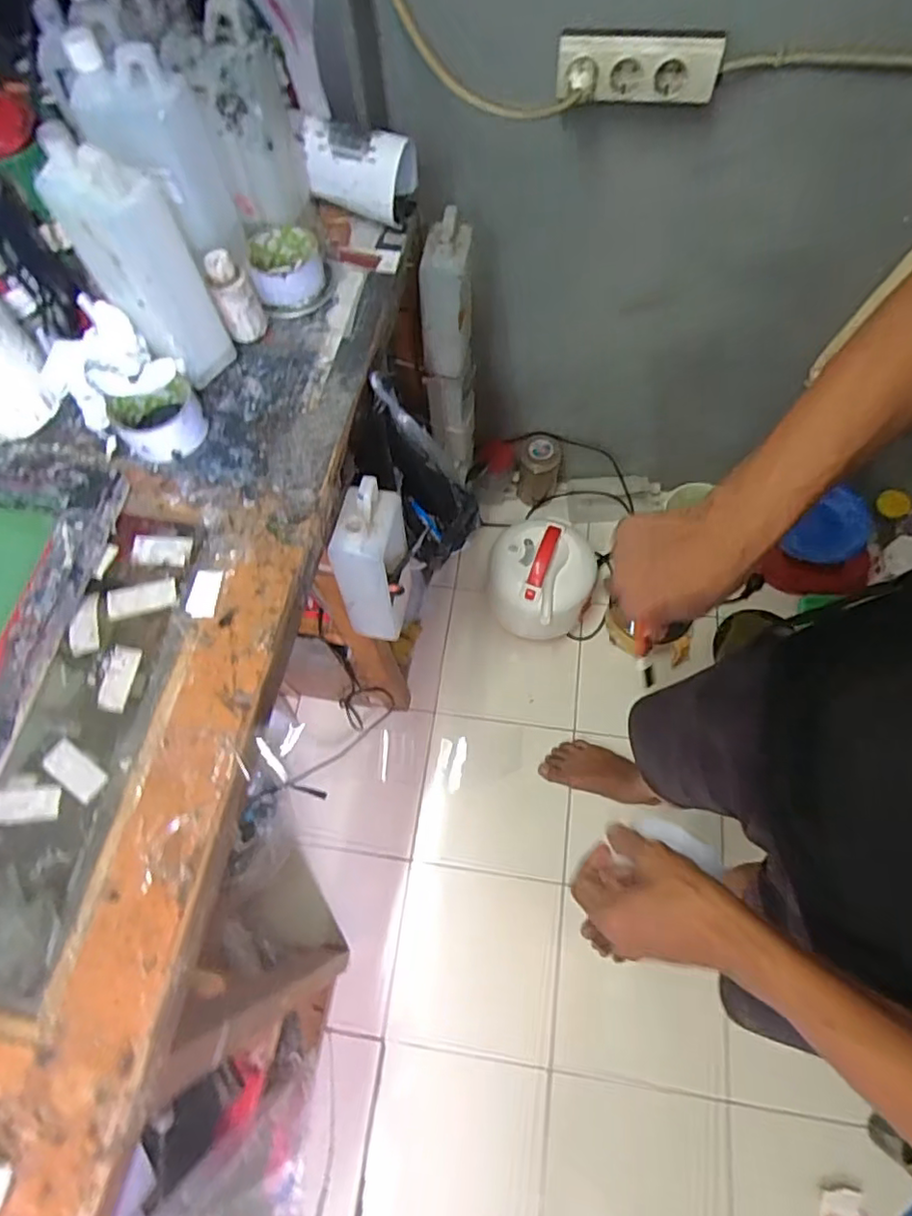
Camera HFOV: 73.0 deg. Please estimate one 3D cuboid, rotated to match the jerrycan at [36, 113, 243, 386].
[{"bbox_3d":[-0.290,-0.321,0.575,0.088,0.195,0.079,33,72,15],"label":"jerrycan"}]

